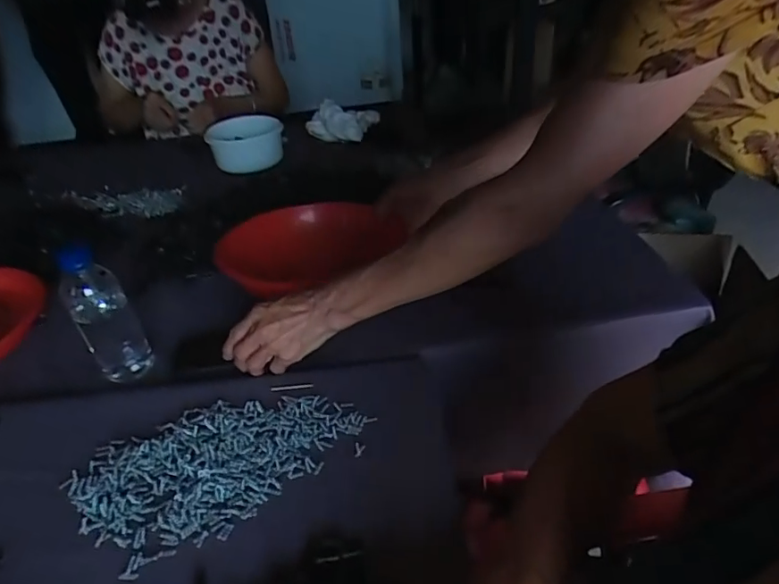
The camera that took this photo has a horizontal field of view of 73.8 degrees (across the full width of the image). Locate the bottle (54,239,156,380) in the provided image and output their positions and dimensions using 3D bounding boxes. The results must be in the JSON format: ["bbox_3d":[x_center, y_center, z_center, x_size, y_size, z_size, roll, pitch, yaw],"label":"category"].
[{"bbox_3d":[-0.325,0.027,0.591,0.059,0.187,0.053,-27,41,-23],"label":"bottle"}]

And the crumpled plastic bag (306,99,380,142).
[{"bbox_3d":[-0.115,-0.408,1.222,0.168,0.072,0.121,-5,37,4],"label":"crumpled plastic bag"}]

